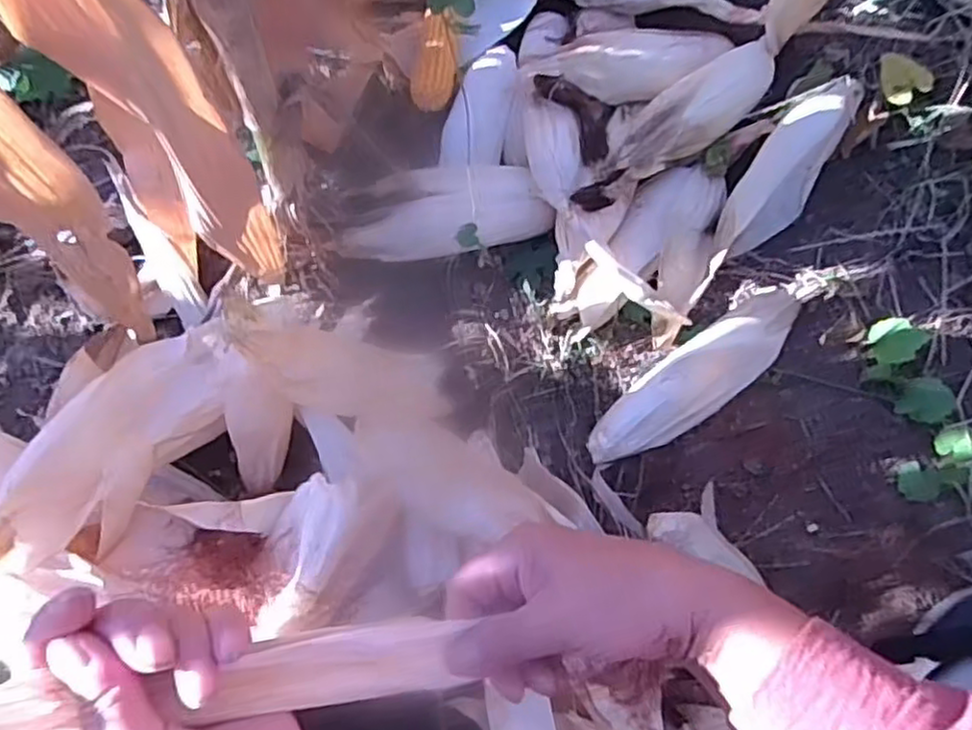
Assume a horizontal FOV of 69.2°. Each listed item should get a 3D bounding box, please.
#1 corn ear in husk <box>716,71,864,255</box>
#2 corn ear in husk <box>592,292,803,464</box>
[{"bbox_3d":[0.300,-0.193,0.698,0.066,0.056,0.200,37,97,12],"label":"corn ear in husk"},{"bbox_3d":[0.204,0.013,0.684,0.246,0.059,0.071,-38,75,4],"label":"corn ear in husk"}]

